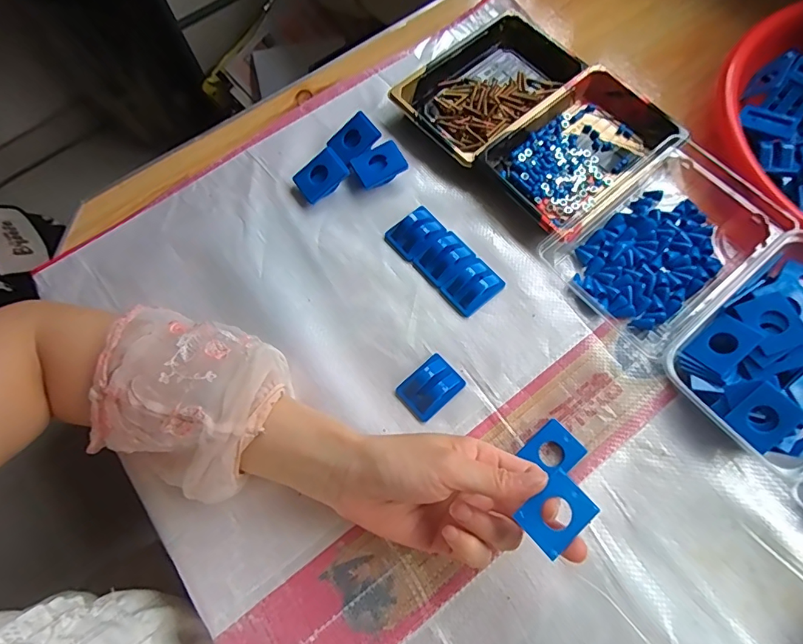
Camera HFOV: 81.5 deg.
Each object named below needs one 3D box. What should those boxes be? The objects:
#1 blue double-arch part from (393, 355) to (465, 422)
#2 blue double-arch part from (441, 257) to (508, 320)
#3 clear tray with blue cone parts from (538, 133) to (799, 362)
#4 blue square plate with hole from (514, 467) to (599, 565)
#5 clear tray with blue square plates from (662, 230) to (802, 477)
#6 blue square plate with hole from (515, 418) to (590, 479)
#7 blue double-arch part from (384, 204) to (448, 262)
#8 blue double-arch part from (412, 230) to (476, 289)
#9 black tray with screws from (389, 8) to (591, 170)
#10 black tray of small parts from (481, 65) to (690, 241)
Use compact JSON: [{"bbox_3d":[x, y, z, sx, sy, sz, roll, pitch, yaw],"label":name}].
[{"bbox_3d":[0.022,0.048,0.351,0.046,0.016,0.035,-41,73,-12],"label":"blue double-arch part"},{"bbox_3d":[0.059,-0.030,0.379,0.045,0.014,0.034,-39,73,-11],"label":"blue double-arch part"},{"bbox_3d":[0.218,-0.074,0.375,0.179,0.030,0.120,-41,73,-12],"label":"clear tray with blue cone parts"},{"bbox_3d":[0.090,0.111,0.270,0.041,0.004,0.030,-40,73,-12],"label":"blue square plate with hole"},{"bbox_3d":[0.275,0.017,0.336,0.162,0.036,0.106,-39,73,-11],"label":"clear tray with blue square plates"},{"bbox_3d":[0.108,0.094,0.335,0.038,0.005,0.033,-40,73,-12],"label":"blue square plate with hole"},{"bbox_3d":[0.013,-0.076,0.395,0.046,0.013,0.038,-40,73,-12],"label":"blue double-arch part"},{"bbox_3d":[0.037,-0.053,0.389,0.045,0.013,0.035,-38,73,-11],"label":"blue double-arch part"},{"bbox_3d":[0.085,-0.225,0.439,0.172,0.020,0.106,-42,73,-12],"label":"black tray with screws"},{"bbox_3d":[0.157,-0.151,0.405,0.161,0.025,0.108,-38,73,-11],"label":"black tray of small parts"}]

